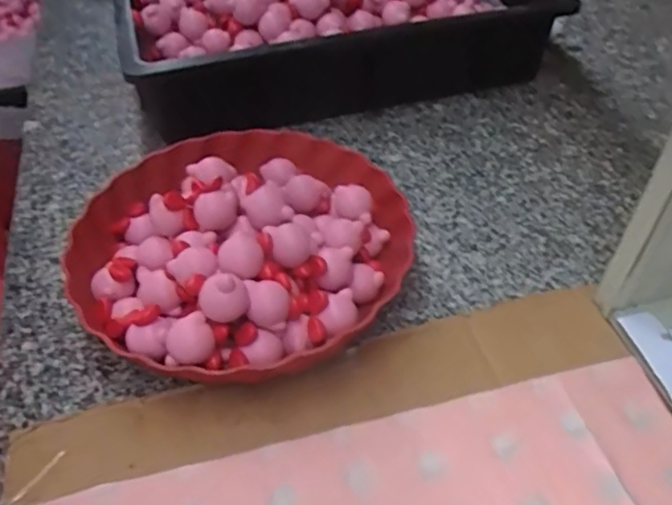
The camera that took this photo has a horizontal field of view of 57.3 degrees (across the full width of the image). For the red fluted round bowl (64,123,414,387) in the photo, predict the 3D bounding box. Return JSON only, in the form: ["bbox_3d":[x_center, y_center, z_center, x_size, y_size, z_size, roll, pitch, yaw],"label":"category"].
[{"bbox_3d":[-0.068,-0.009,0.455,0.242,0.075,0.239,-1,46,1],"label":"red fluted round bowl"}]

